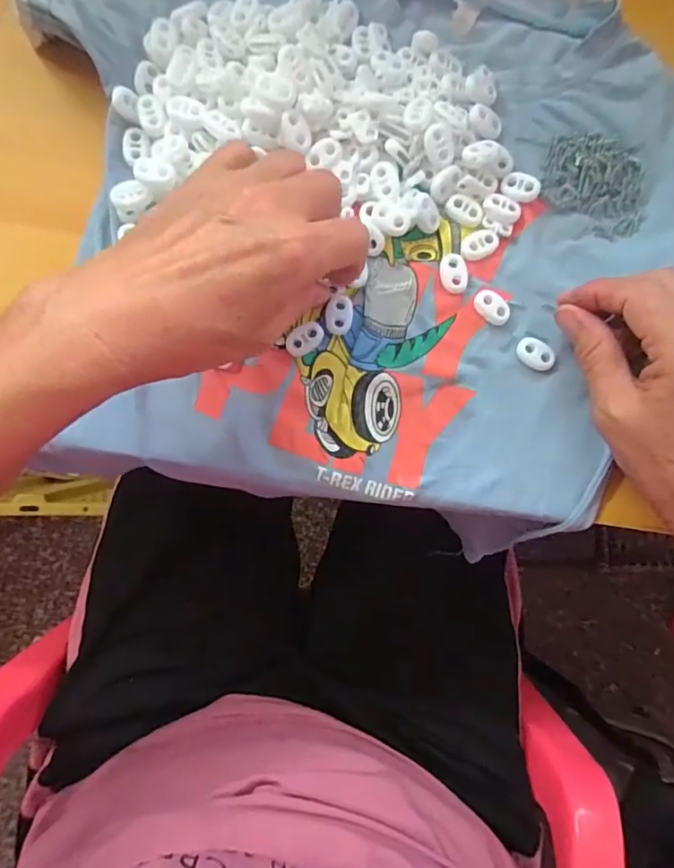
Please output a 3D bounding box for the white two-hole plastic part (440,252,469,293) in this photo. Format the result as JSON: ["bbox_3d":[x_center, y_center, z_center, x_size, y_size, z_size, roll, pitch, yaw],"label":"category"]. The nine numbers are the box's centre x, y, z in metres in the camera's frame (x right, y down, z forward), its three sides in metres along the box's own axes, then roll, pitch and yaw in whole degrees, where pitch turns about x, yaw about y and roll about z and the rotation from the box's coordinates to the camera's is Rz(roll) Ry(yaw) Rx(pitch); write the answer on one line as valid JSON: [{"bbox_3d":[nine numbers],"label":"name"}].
[{"bbox_3d":[0.068,-0.093,0.300,0.015,0.004,0.023,-8,86,-4],"label":"white two-hole plastic part"}]

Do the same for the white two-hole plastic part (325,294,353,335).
[{"bbox_3d":[0.001,-0.068,0.295,0.015,0.004,0.022,10,85,-2],"label":"white two-hole plastic part"}]

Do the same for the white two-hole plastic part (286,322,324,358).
[{"bbox_3d":[-0.018,-0.054,0.292,0.022,0.004,0.014,-32,88,-5],"label":"white two-hole plastic part"}]

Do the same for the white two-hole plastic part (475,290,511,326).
[{"bbox_3d":[0.090,-0.073,0.299,0.023,0.007,0.017,35,85,0],"label":"white two-hole plastic part"}]

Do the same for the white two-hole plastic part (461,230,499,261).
[{"bbox_3d":[0.084,-0.110,0.302,0.022,0.005,0.014,-24,87,-5],"label":"white two-hole plastic part"}]

